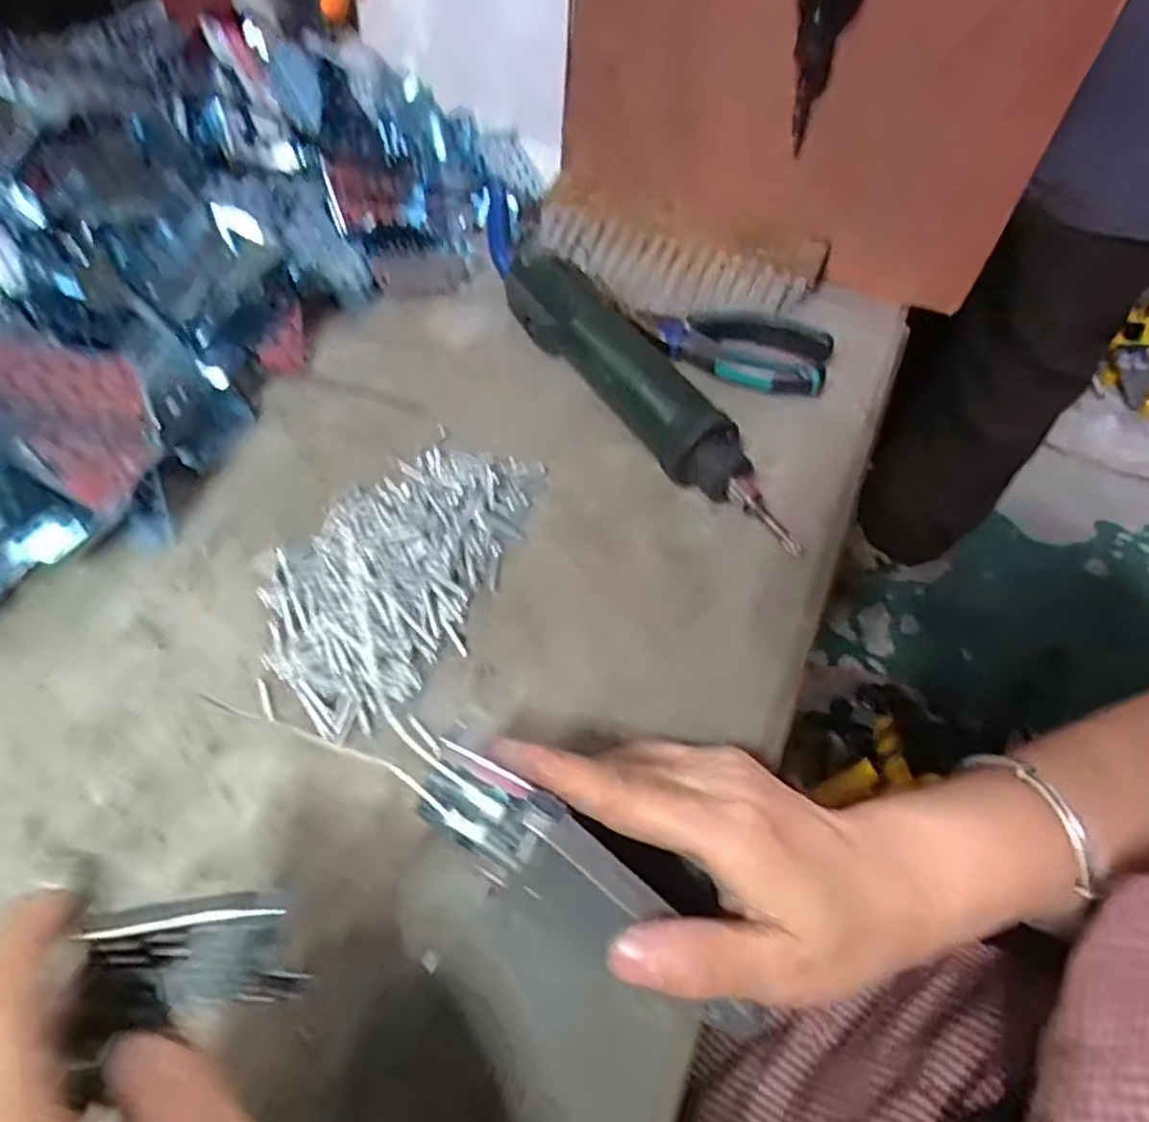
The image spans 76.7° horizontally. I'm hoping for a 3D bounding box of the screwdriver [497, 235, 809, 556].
[{"bbox_3d":[0.040,-0.092,0.400,0.048,0.040,0.240,-27,61,-19],"label":"screwdriver"}]

